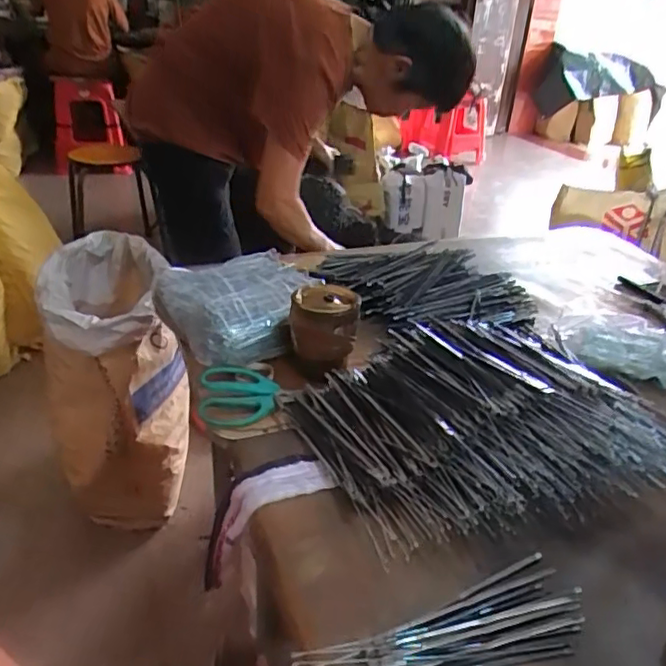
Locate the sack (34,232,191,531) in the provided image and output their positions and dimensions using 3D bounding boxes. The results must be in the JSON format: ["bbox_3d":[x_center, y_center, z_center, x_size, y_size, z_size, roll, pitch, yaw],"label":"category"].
[{"bbox_3d":[-0.469,0.093,1.333,0.266,0.514,0.361,-3,31,-11],"label":"sack"}]

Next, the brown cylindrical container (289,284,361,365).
[{"bbox_3d":[-0.010,-0.010,0.756,0.082,0.078,0.069,8,31,6],"label":"brown cylindrical container"}]

